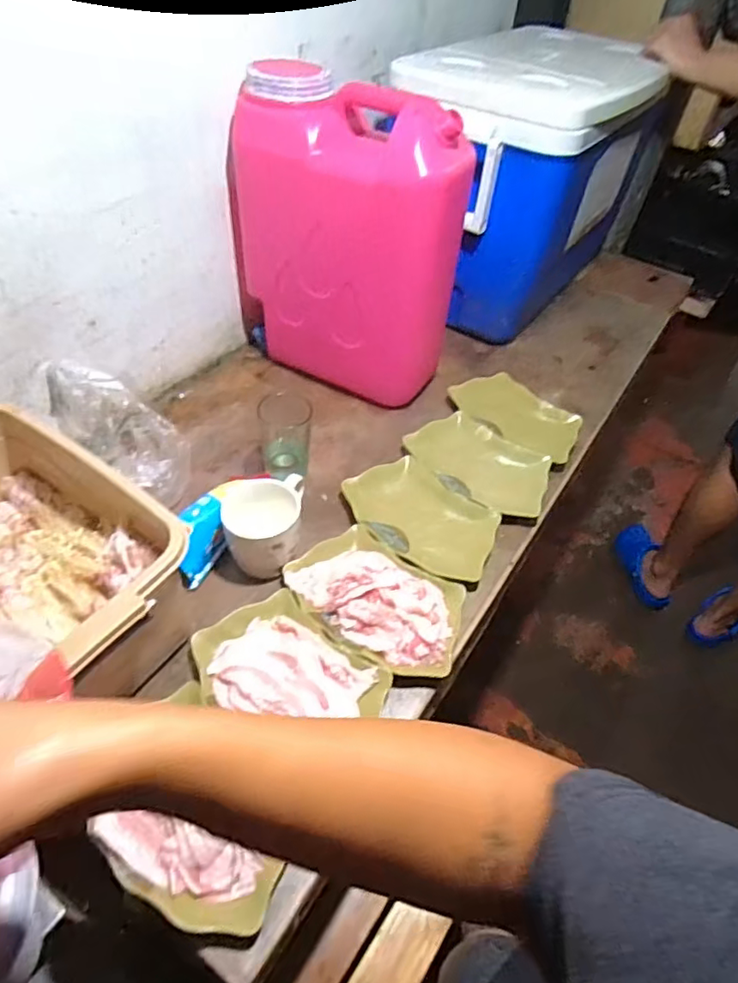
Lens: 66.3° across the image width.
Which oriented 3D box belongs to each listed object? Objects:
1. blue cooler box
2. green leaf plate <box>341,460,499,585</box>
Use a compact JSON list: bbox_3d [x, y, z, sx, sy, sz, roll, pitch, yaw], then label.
[{"bbox_3d":[0.306,-0.606,1.108,0.329,0.400,0.613,32,52,20],"label":"blue cooler box"},{"bbox_3d":[0.068,0.038,0.785,0.211,0.035,0.148,31,52,20],"label":"green leaf plate"}]

